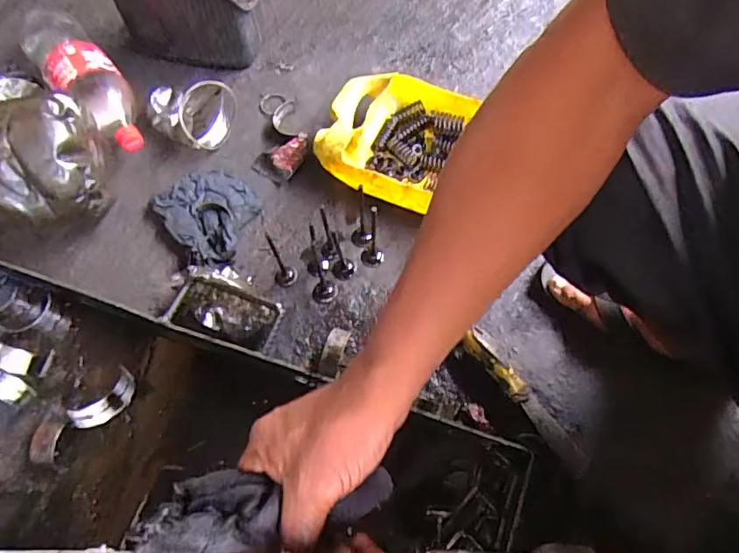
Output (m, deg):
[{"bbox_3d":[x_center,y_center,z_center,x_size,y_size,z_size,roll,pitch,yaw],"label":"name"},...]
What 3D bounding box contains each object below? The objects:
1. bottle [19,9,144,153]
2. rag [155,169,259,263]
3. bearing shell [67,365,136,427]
[{"bbox_3d":[-0.422,-0.298,0.769,0.084,0.082,0.315,-39,69,-15],"label":"bottle"},{"bbox_3d":[-0.216,-0.092,0.708,0.142,0.029,0.118,34,71,17],"label":"rag"},{"bbox_3d":[-0.293,0.140,0.589,0.028,0.033,0.073,40,72,19],"label":"bearing shell"}]

